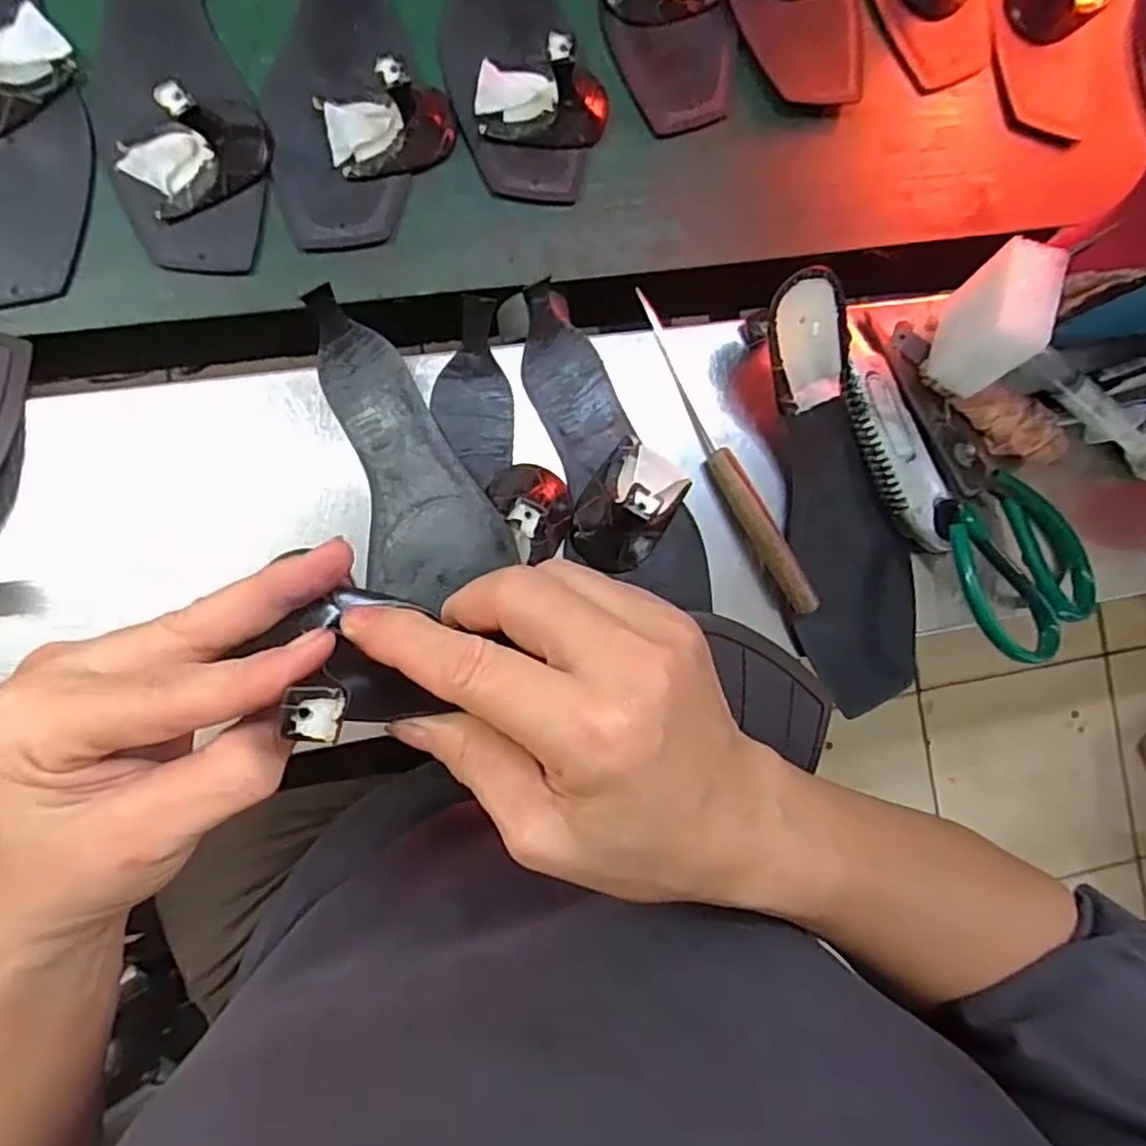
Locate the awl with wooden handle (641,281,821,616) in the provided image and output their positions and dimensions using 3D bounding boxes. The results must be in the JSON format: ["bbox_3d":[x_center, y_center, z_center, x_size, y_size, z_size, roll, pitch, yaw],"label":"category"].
[{"bbox_3d":[0.081,-0.065,0.385,0.017,0.023,0.194,-29,93,-8],"label":"awl with wooden handle"}]

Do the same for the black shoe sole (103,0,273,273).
[{"bbox_3d":[-0.208,-0.281,0.350,0.080,0.047,0.242,-7,90,-8],"label":"black shoe sole"}]

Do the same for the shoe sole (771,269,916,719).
[{"bbox_3d":[0.149,-0.039,0.383,0.072,0.029,0.233,-17,102,-10],"label":"shoe sole"}]

